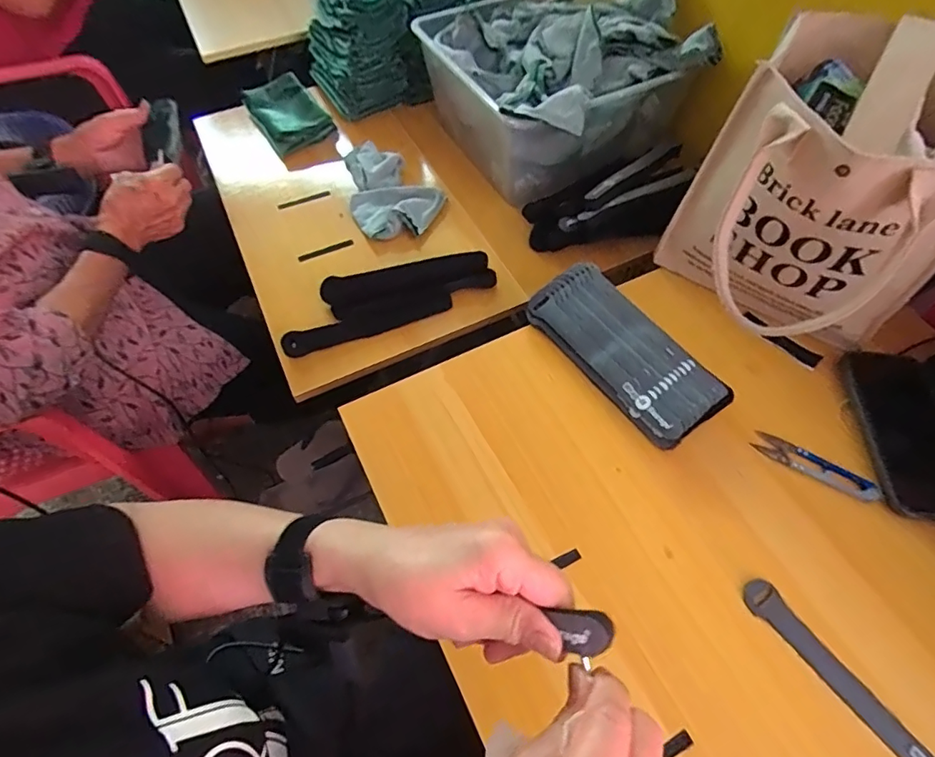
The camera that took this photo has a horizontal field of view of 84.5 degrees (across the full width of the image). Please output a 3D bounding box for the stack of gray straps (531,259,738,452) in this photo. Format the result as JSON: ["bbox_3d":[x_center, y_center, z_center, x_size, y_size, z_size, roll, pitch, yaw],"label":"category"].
[{"bbox_3d":[0.153,-0.026,0.513,0.092,0.037,0.206,-33,62,-18],"label":"stack of gray straps"}]

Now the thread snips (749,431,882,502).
[{"bbox_3d":[0.310,0.077,0.459,0.103,0.007,0.025,28,62,19],"label":"thread snips"}]

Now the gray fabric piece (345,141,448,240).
[{"bbox_3d":[-0.103,-0.270,0.724,0.123,0.029,0.176,-10,57,-5],"label":"gray fabric piece"}]

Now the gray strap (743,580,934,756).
[{"bbox_3d":[0.281,0.229,0.363,0.022,0.009,0.195,-29,60,-23],"label":"gray strap"}]

